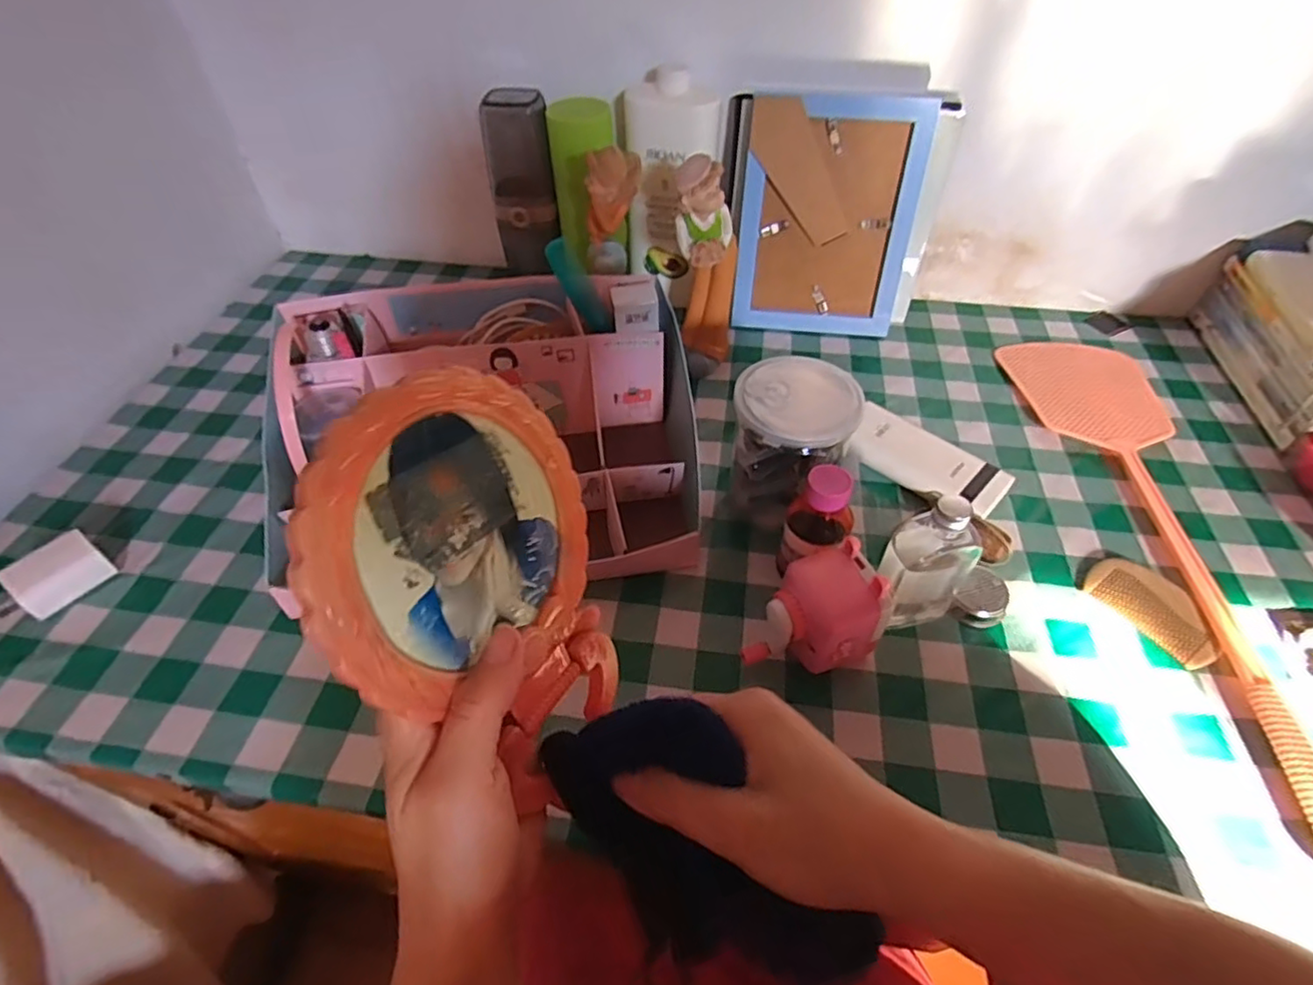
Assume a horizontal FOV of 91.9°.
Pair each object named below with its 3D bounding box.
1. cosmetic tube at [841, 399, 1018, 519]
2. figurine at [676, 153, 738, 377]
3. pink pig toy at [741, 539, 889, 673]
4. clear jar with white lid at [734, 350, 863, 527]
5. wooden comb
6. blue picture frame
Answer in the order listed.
[{"bbox_3d":[0.229,-0.026,0.542,0.055,0.025,0.130,-37,58,-27],"label":"cosmetic tube"},{"bbox_3d":[0.044,-0.201,0.574,0.052,0.193,0.055,9,50,8],"label":"figurine"},{"bbox_3d":[0.099,0.081,0.413,0.081,0.079,0.058,-10,50,-8],"label":"pink pig toy"},{"bbox_3d":[0.097,-0.028,0.477,0.082,0.114,0.088,0,49,0],"label":"clear jar with white lid"},{"bbox_3d":[0.359,0.081,0.456,0.054,0.010,0.086,-27,54,-21],"label":"wooden comb"},{"bbox_3d":[0.167,-0.267,0.627,0.165,0.212,0.023,4,35,6],"label":"blue picture frame"}]

